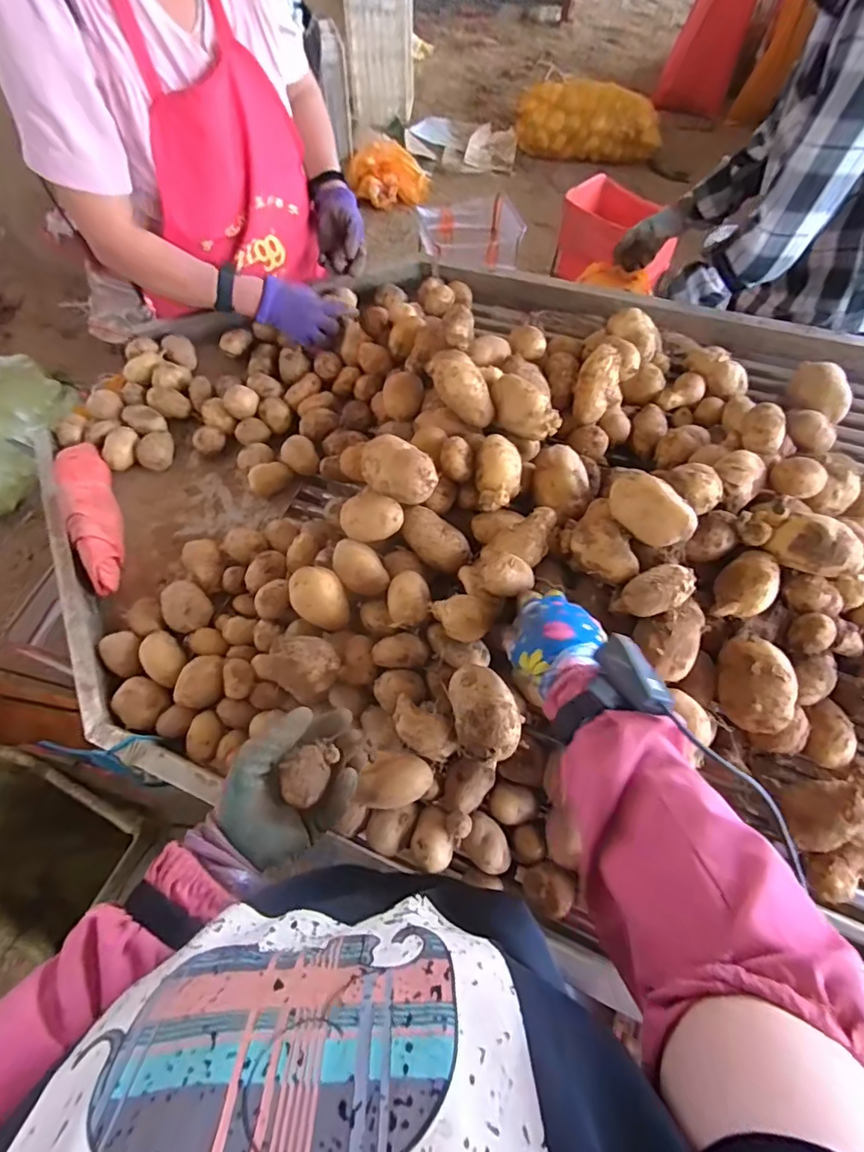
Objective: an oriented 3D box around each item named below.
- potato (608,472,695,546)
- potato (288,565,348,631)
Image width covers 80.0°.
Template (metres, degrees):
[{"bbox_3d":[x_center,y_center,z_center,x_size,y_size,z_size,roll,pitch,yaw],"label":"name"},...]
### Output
[{"bbox_3d":[0.247,-0.078,0.584,0.045,0.050,0.102,-31,68,-14],"label":"potato"},{"bbox_3d":[-0.143,0.029,0.656,0.064,0.050,0.073,-14,65,-6],"label":"potato"}]

